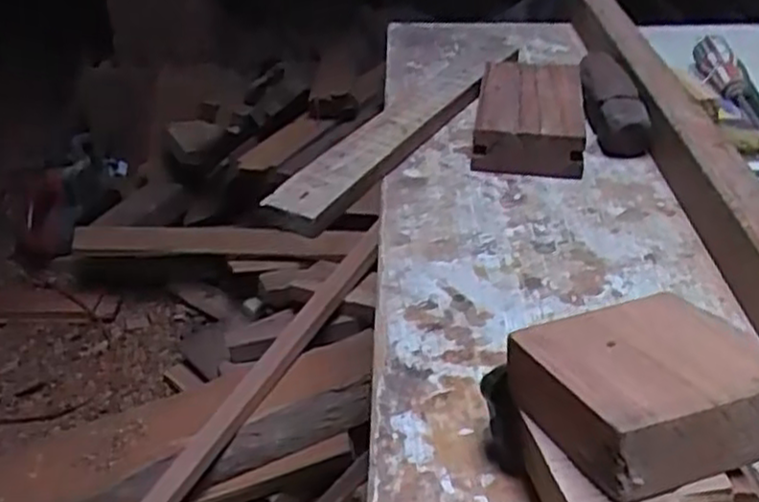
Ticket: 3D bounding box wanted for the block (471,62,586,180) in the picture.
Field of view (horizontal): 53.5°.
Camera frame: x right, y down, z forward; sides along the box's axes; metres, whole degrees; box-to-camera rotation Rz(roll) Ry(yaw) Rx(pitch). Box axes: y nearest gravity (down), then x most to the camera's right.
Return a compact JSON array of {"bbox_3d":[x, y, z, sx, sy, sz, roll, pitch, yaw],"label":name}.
[{"bbox_3d":[0.137,-0.126,0.687,0.091,0.039,0.172,6,35,8],"label":"block"}]

